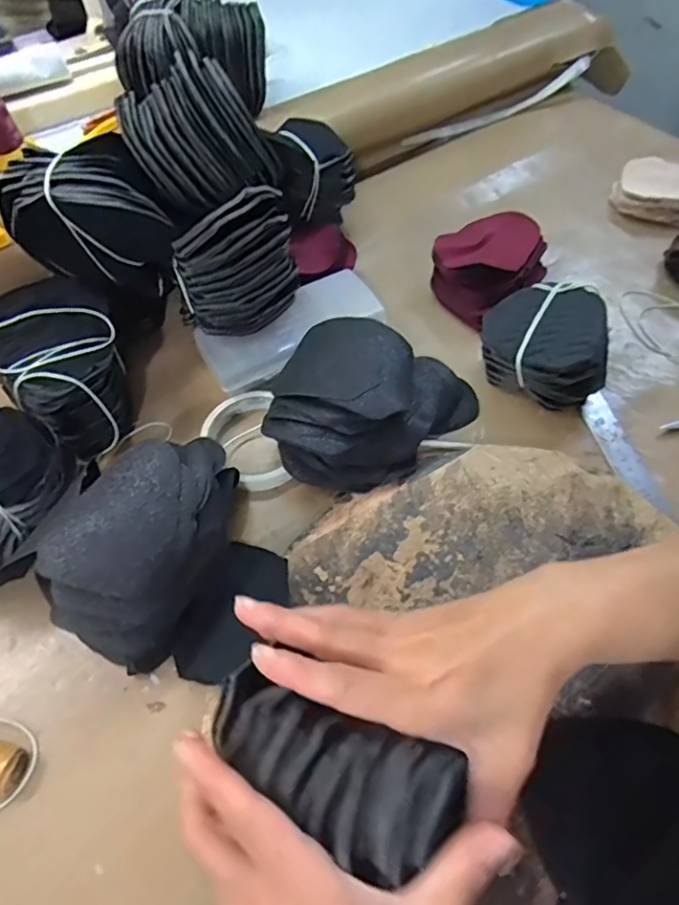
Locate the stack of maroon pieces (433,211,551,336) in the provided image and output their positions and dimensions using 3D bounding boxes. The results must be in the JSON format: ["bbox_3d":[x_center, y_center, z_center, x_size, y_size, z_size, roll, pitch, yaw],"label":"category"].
[{"bbox_3d":[0.151,-0.184,0.566,0.115,0.058,0.099,-35,61,-18],"label":"stack of maroon pieces"}]

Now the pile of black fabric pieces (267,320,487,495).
[{"bbox_3d":[0.028,-0.043,0.463,0.148,0.060,0.150,-2,56,3],"label":"pile of black fabric pieces"}]

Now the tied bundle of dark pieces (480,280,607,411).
[{"bbox_3d":[0.181,-0.095,0.495,0.102,0.066,0.110,-2,56,3],"label":"tied bundle of dark pieces"}]

